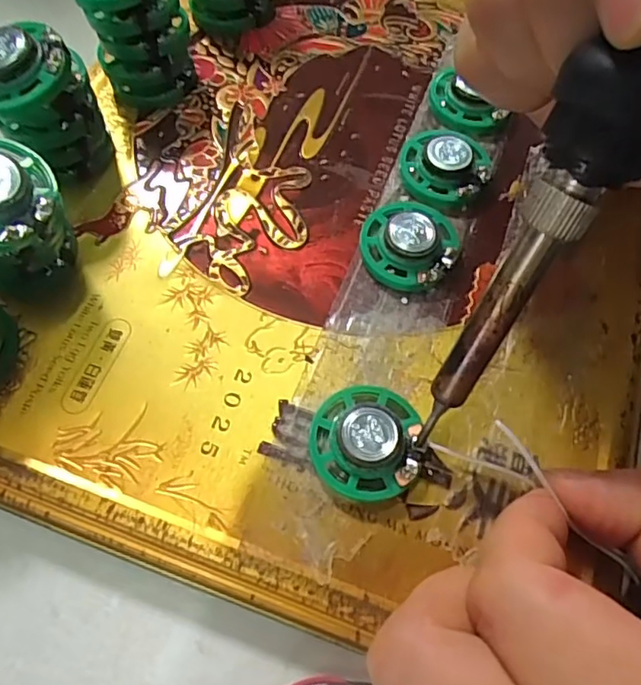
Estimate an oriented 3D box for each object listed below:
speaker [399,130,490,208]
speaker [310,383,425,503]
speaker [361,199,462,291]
[{"bbox_3d":[0.038,-0.053,0.177,0.026,0.010,0.025,1,64,-2],"label":"speaker"},{"bbox_3d":[0.011,0.024,0.140,0.026,0.007,0.026,1,64,-2],"label":"speaker"},{"bbox_3d":[0.025,-0.029,0.166,0.027,0.009,0.030,18,65,7],"label":"speaker"}]

